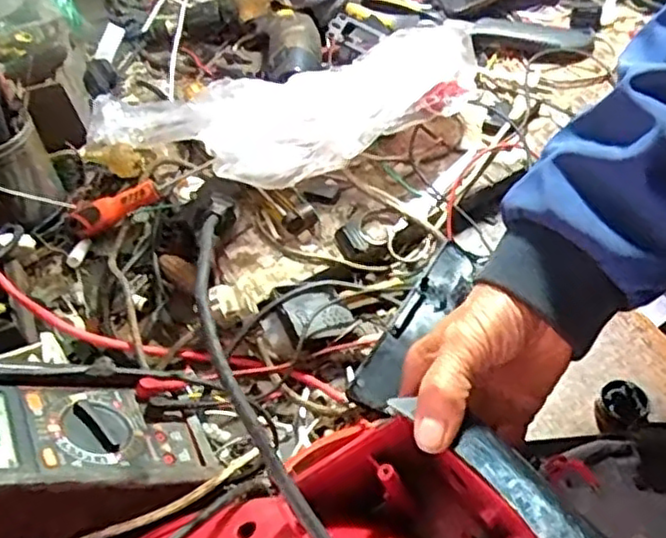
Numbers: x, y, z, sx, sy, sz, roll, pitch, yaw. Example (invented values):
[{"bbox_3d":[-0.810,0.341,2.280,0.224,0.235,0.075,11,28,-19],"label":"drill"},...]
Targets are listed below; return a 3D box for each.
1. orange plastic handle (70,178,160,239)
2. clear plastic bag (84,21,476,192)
[{"bbox_3d":[-0.199,-0.059,0.636,0.078,0.025,0.018,-27,54,-1],"label":"orange plastic handle"},{"bbox_3d":[-0.030,-0.137,0.595,0.340,0.048,0.120,-16,52,-7],"label":"clear plastic bag"}]

